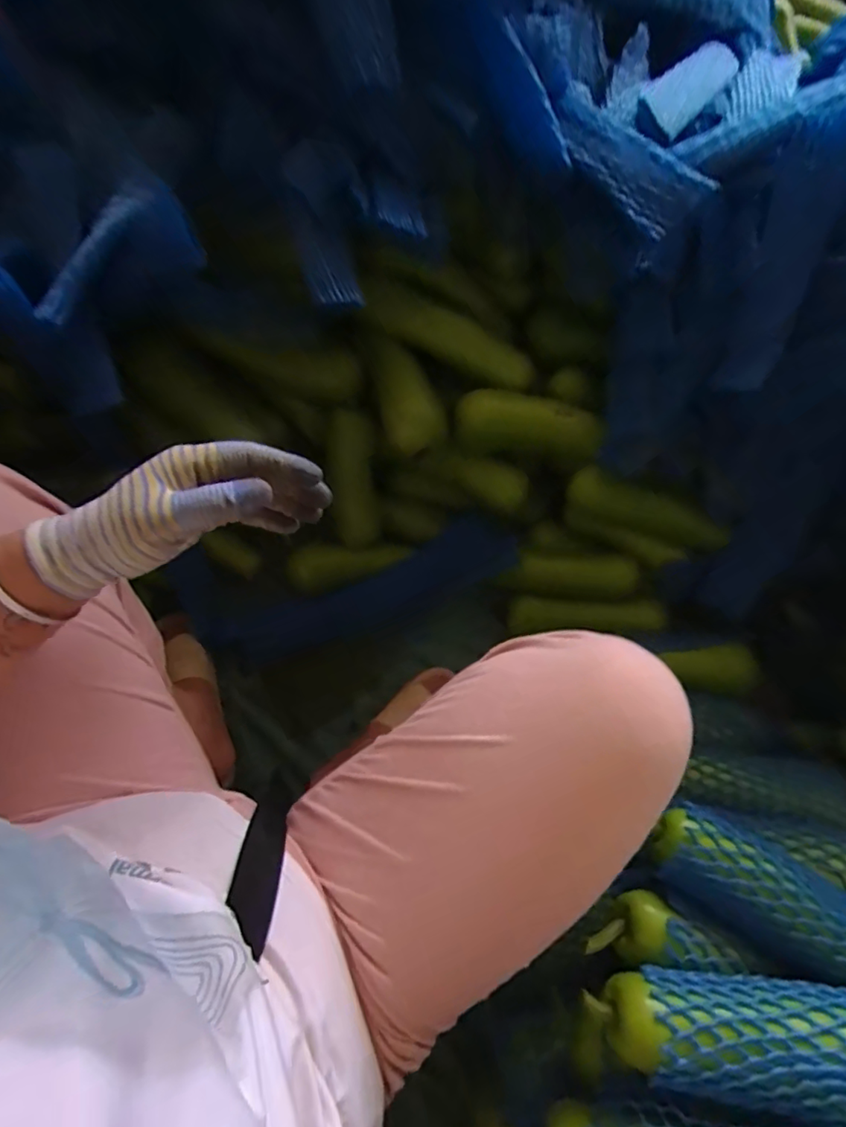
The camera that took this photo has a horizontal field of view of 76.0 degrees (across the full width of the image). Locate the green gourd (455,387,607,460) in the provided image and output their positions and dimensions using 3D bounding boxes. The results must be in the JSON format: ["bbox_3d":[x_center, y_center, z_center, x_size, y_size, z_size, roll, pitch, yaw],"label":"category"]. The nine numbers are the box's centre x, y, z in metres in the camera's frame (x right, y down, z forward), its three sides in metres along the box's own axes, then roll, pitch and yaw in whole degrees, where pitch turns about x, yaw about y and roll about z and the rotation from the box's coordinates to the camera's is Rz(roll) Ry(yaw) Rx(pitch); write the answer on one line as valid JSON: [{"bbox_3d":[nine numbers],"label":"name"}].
[{"bbox_3d":[0.121,-0.162,0.651,0.168,0.075,0.067,6,73,-12],"label":"green gourd"}]

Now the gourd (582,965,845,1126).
[{"bbox_3d":[0.262,0.348,0.384,0.252,0.060,0.077,4,73,0],"label":"gourd"}]

